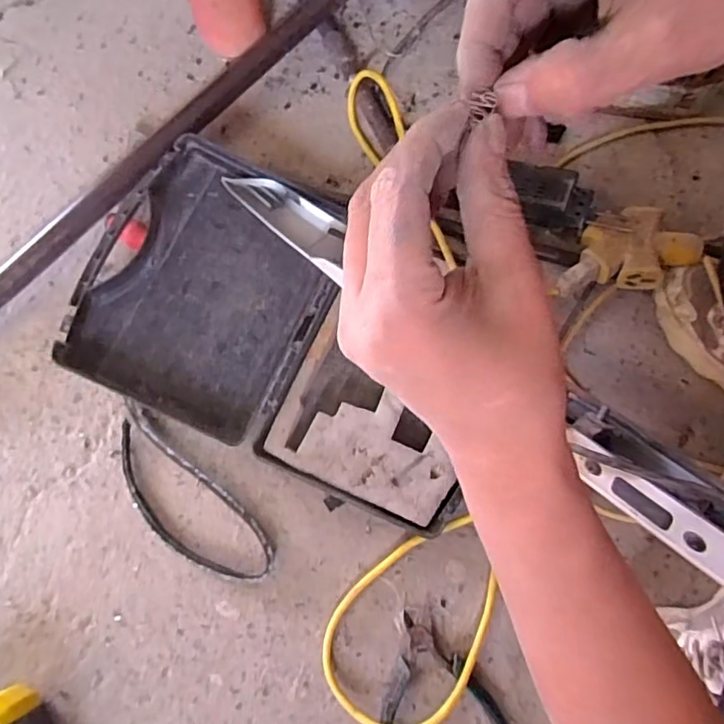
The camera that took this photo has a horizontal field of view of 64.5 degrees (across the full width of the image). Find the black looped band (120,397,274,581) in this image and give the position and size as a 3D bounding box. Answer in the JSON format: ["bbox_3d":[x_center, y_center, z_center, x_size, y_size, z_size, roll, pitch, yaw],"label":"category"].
[{"bbox_3d":[-0.197,0.148,0.608,0.237,0.015,0.087,40,81,10],"label":"black looped band"}]

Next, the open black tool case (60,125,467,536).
[{"bbox_3d":[-0.074,-0.037,0.634,0.440,0.077,0.303,27,79,7],"label":"open black tool case"}]

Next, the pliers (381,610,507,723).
[{"bbox_3d":[0.073,0.325,0.566,0.131,0.021,0.142,-9,77,0],"label":"pliers"}]

